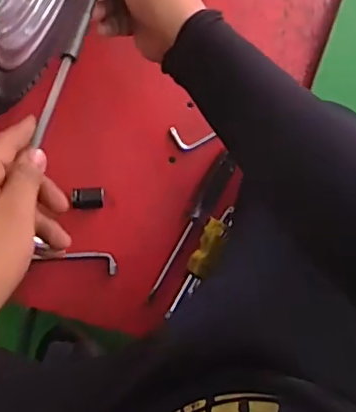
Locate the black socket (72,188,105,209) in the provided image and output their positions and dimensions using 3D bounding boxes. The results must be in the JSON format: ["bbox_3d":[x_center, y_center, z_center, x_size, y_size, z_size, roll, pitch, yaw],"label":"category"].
[{"bbox_3d":[-0.112,-0.009,0.723,0.040,0.031,0.025,0,92,-9],"label":"black socket"}]

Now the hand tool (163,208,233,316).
[{"bbox_3d":[0.029,0.071,0.733,0.027,0.023,0.154,27,88,-9],"label":"hand tool"}]

